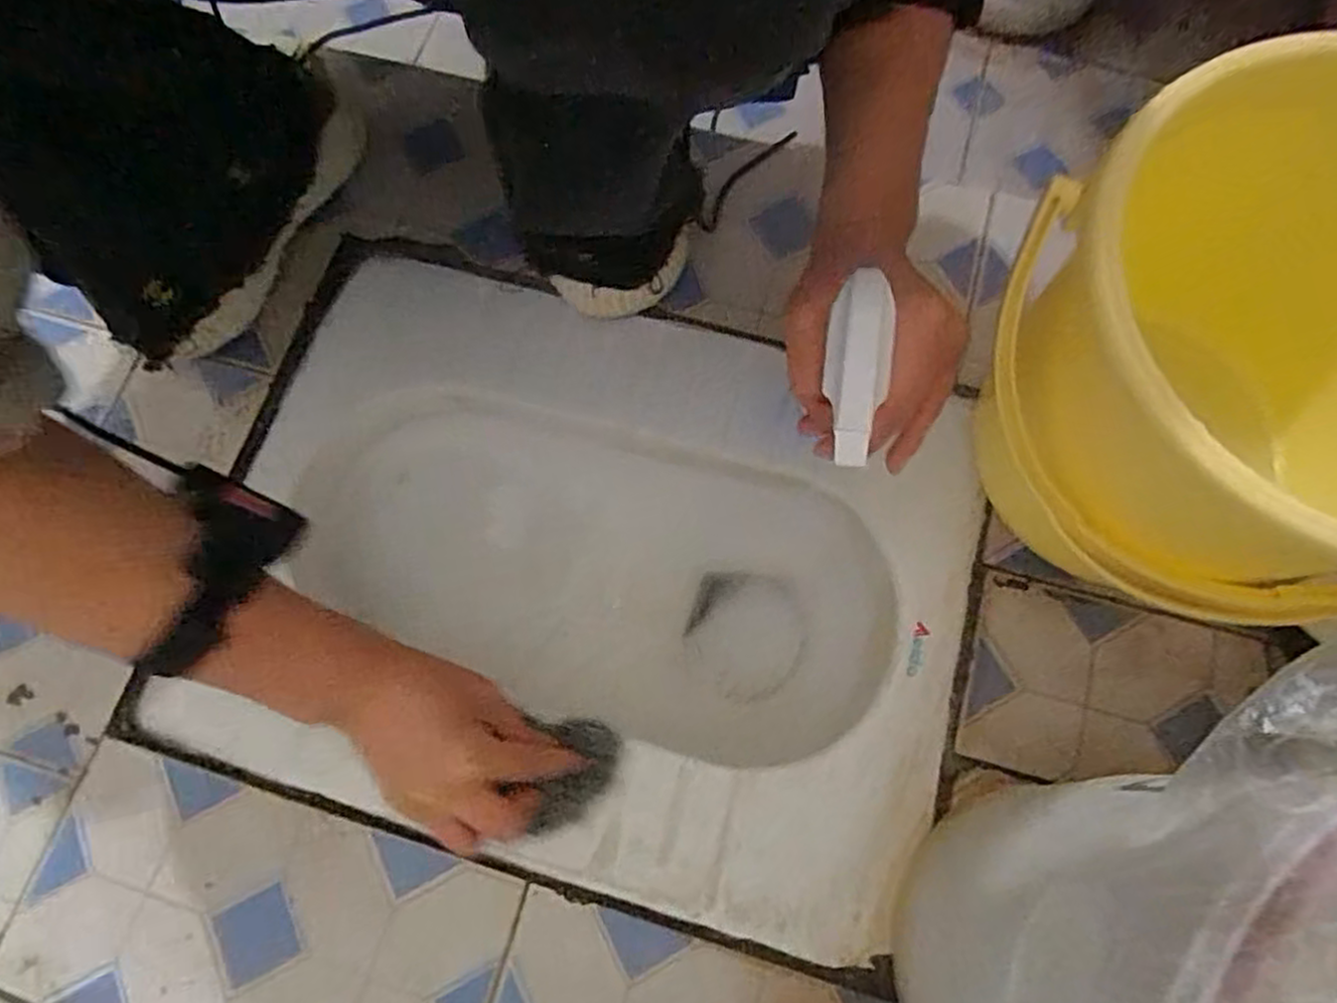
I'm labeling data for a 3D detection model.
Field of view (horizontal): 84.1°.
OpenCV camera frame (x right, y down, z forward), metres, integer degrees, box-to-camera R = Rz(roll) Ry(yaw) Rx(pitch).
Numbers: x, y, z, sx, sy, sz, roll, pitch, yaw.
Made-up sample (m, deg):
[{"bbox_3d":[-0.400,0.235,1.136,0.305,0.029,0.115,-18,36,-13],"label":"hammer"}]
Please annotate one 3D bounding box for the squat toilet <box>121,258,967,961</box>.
[{"bbox_3d":[-0.068,0.053,0.575,0.492,0.156,0.389,13,74,5],"label":"squat toilet"}]

